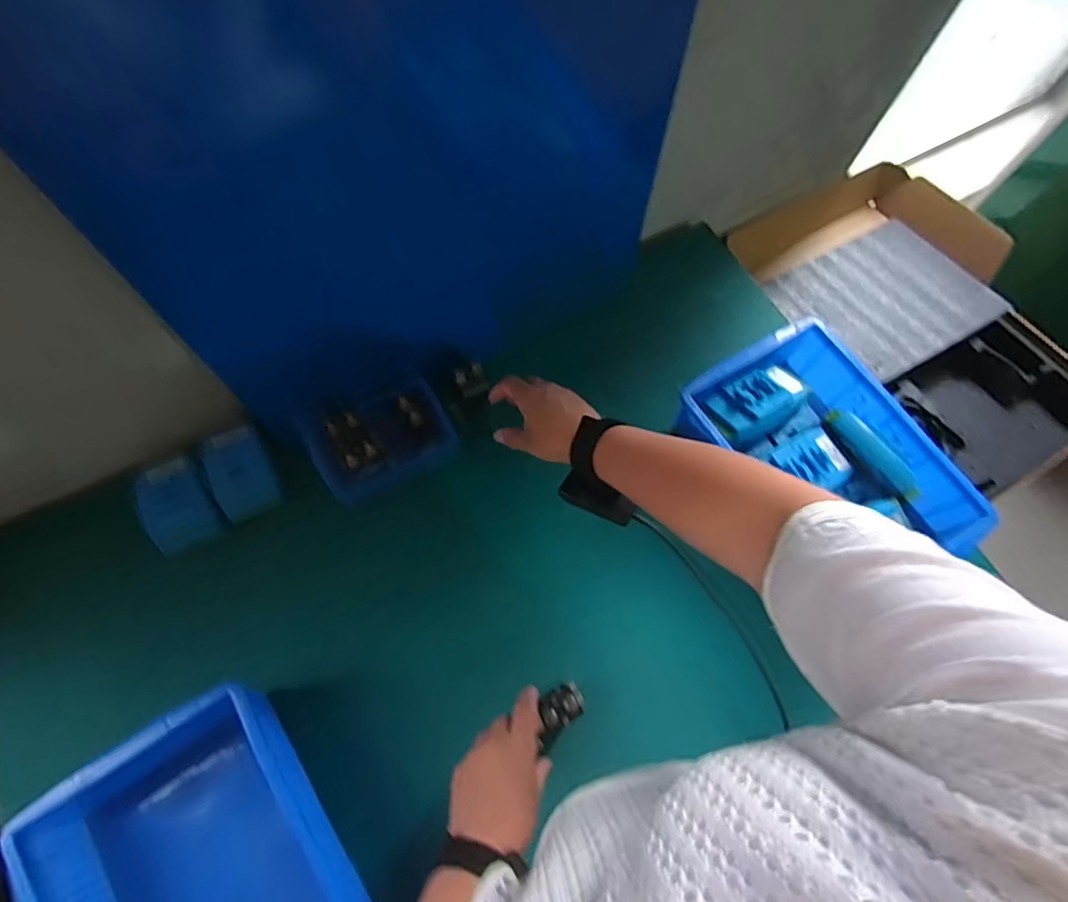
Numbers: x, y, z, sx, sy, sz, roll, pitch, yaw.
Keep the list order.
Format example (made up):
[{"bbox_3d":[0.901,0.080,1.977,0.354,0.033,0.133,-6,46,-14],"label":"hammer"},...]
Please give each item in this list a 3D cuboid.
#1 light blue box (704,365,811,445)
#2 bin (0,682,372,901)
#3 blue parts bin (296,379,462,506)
[{"bbox_3d":[0.248,-0.057,0.631,0.117,0.021,0.067,-30,73,-13],"label":"light blue box"},{"bbox_3d":[-0.259,0.372,0.461,0.198,0.083,0.298,-31,73,-13],"label":"bin"},{"bbox_3d":[-0.163,-0.015,0.609,0.143,0.056,0.098,-25,72,-11],"label":"blue parts bin"}]

